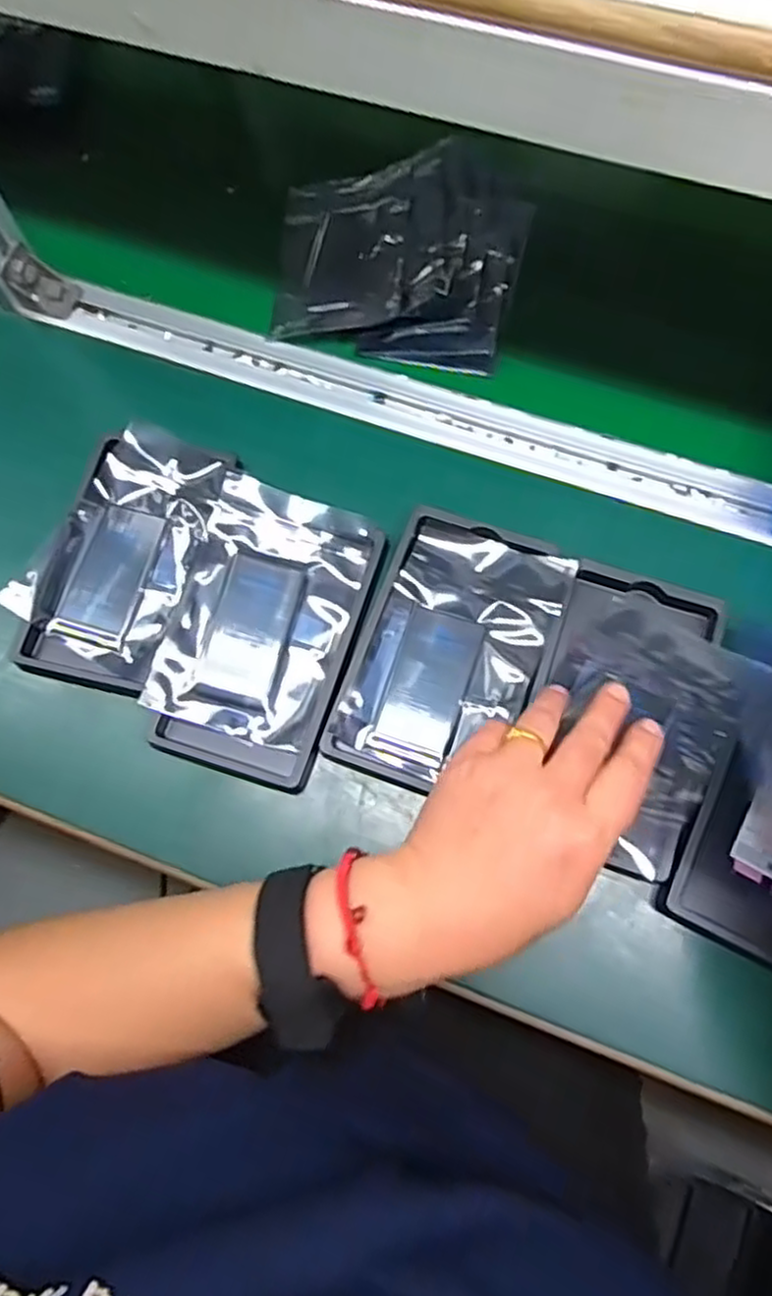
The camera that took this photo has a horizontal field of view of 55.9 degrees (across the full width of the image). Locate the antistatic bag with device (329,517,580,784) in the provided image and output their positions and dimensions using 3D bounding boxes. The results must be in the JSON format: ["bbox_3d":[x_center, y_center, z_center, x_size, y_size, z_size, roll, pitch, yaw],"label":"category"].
[{"bbox_3d":[0.039,0.001,0.411,0.094,0.019,0.143,23,72,9],"label":"antistatic bag with device"}]

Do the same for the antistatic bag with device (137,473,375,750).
[{"bbox_3d":[-0.071,-0.023,0.417,0.093,0.021,0.144,17,71,7],"label":"antistatic bag with device"}]

